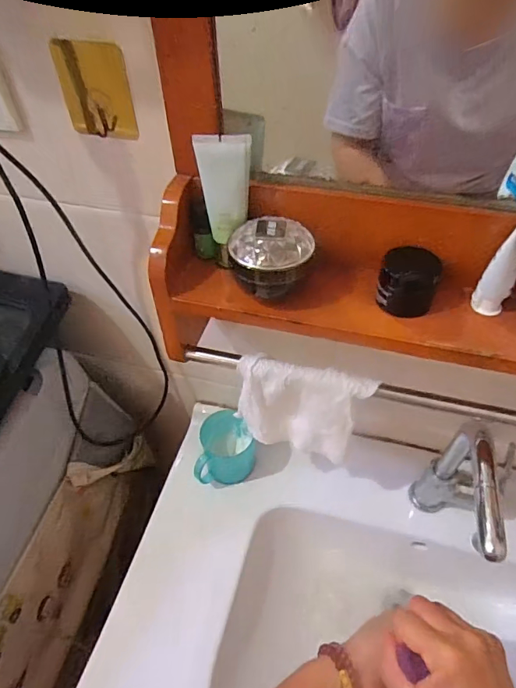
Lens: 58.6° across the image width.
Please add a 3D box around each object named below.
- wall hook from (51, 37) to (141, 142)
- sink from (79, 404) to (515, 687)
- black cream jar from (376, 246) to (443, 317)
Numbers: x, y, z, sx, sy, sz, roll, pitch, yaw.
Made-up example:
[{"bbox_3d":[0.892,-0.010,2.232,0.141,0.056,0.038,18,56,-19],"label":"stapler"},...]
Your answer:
[{"bbox_3d":[-0.158,-0.253,0.459,0.076,0.082,0.020,9,38,10],"label":"wall hook"},{"bbox_3d":[0.206,0.387,0.621,0.783,0.157,0.443,12,49,13],"label":"sink"},{"bbox_3d":[0.146,-0.062,0.443,0.053,0.056,0.047,16,50,16],"label":"black cream jar"}]

